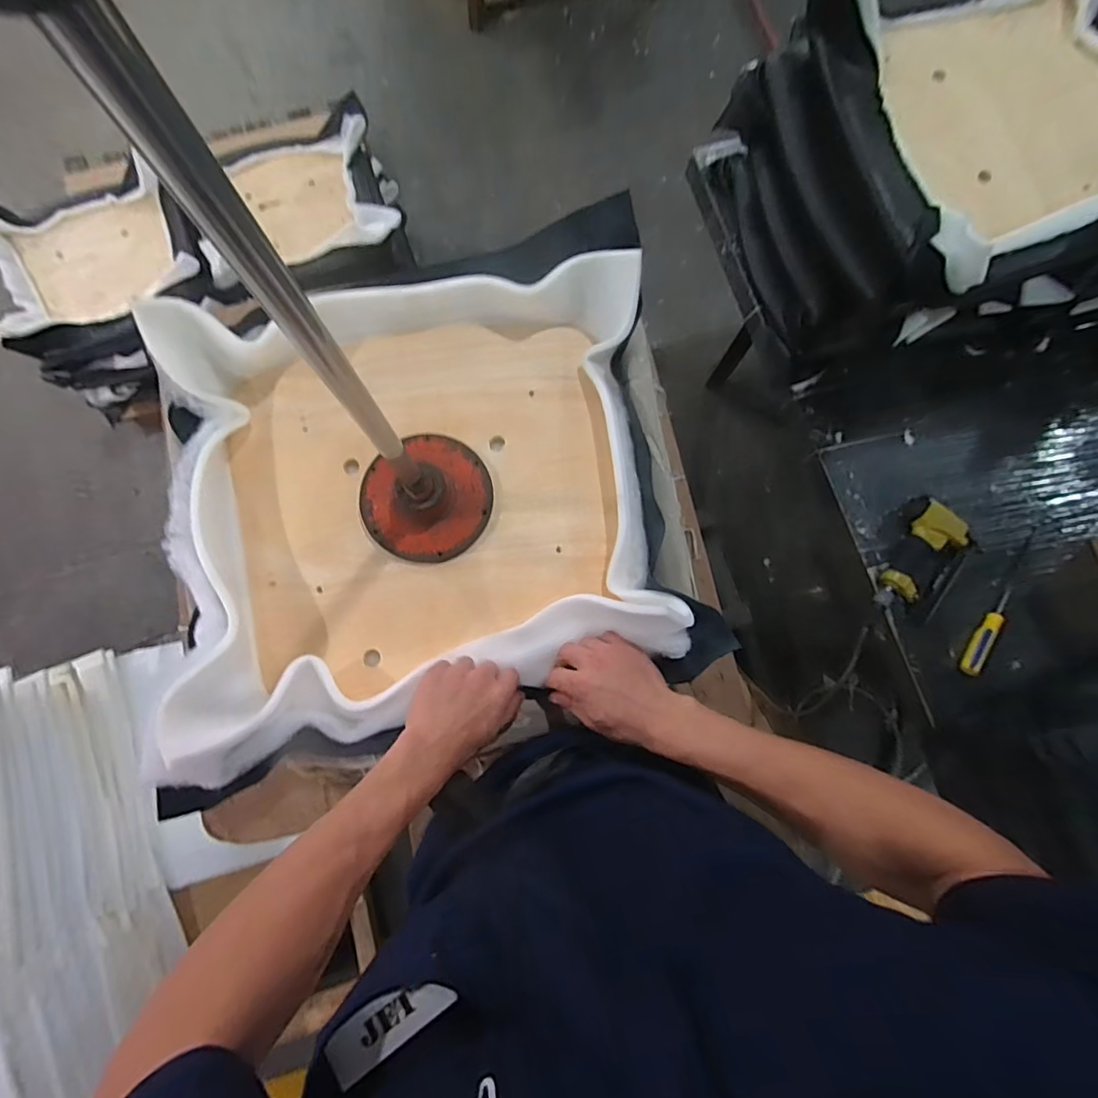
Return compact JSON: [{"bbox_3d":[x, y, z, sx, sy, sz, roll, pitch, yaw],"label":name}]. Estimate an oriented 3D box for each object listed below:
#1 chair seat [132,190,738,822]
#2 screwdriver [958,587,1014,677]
[{"bbox_3d":[-0.129,-0.071,0.577,0.513,0.103,0.510,-10,80,-3],"label":"chair seat"},{"bbox_3d":[0.768,0.141,0.931,0.029,0.022,0.175,35,81,5],"label":"screwdriver"}]

